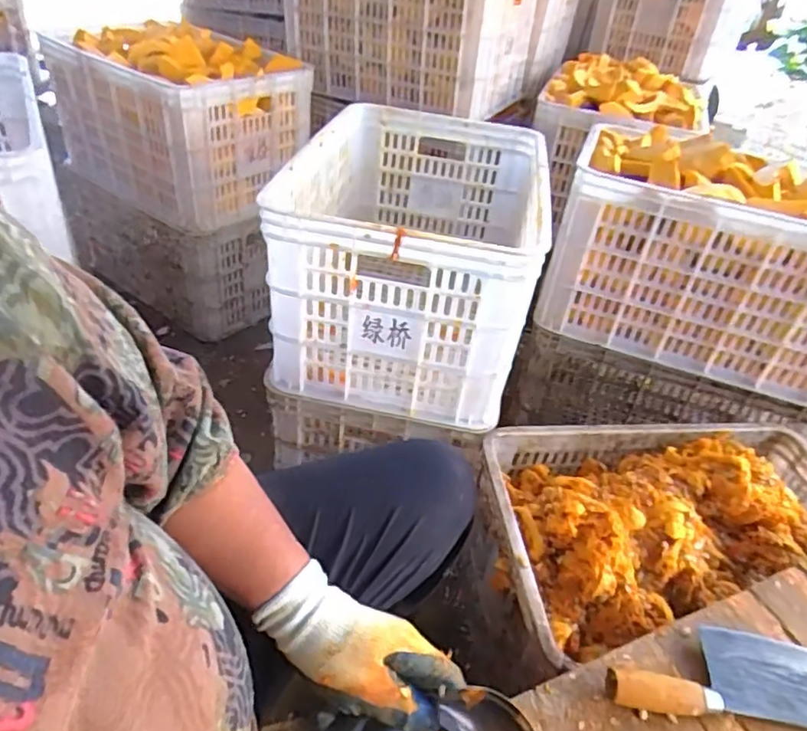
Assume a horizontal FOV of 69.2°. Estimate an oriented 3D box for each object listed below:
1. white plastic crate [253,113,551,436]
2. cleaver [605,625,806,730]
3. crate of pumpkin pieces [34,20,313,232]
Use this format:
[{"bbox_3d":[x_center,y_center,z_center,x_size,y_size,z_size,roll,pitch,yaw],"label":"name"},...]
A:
[{"bbox_3d":[0.023,-0.194,0.964,0.348,0.295,0.514,11,39,4],"label":"white plastic crate"},{"bbox_3d":[0.327,0.298,0.564,0.267,0.027,0.088,8,39,0],"label":"cleaver"},{"bbox_3d":[-0.486,-0.538,1.283,0.467,0.308,0.327,29,43,22],"label":"crate of pumpkin pieces"}]

